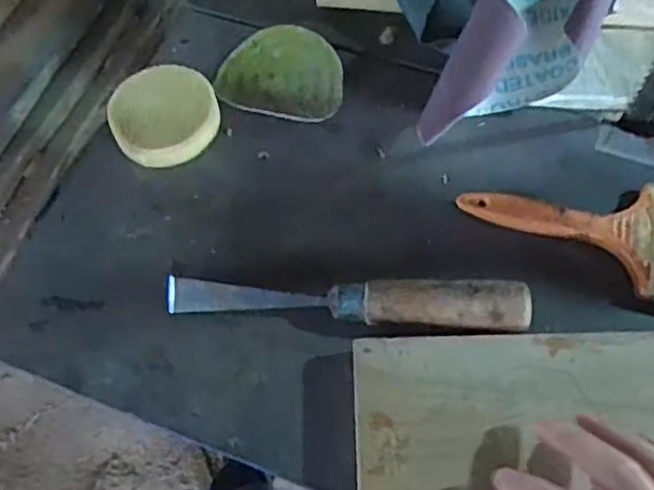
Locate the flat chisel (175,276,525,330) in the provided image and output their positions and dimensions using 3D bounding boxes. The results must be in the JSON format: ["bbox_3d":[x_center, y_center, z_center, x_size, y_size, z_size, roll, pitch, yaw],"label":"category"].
[{"bbox_3d":[0.010,0.034,0.434,0.223,0.032,0.030,4,62,4],"label":"flat chisel"}]

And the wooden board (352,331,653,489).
[{"bbox_3d":[0.122,0.116,0.381,0.208,0.010,0.143,-2,61,2],"label":"wooden board"}]

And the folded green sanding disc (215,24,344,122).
[{"bbox_3d":[-0.036,-0.134,0.541,0.096,0.015,0.080,7,62,6],"label":"folded green sanding disc"}]

